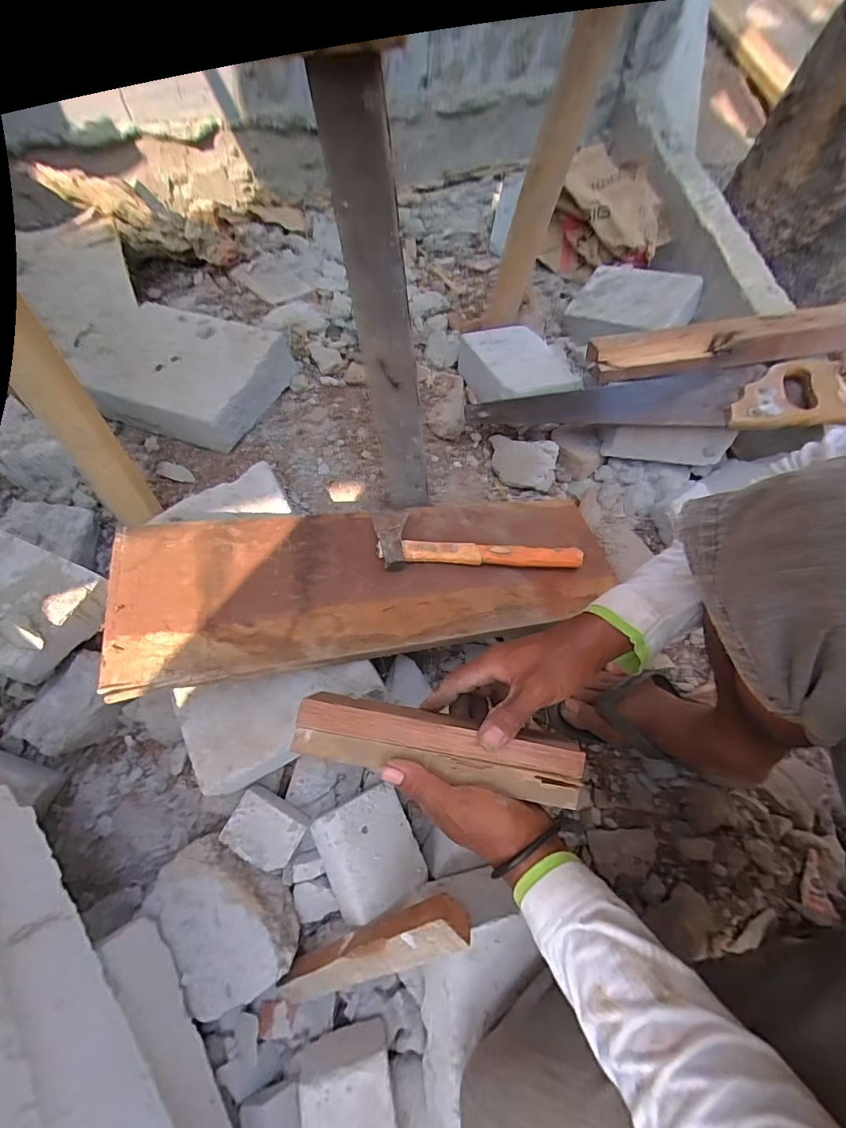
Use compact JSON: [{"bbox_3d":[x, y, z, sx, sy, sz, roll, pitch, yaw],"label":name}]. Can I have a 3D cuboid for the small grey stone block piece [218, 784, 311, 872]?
[{"bbox_3d":[-0.167,0.283,0.480,0.075,0.034,0.060,27,67,9],"label":"small grey stone block piece"}]

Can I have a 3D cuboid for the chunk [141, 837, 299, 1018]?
[{"bbox_3d":[-0.201,0.357,0.459,0.107,0.060,0.147,-36,72,-17],"label":"chunk"}]

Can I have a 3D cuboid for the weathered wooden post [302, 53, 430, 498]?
[{"bbox_3d":[-0.039,-0.226,0.486,0.056,0.426,0.019,-6,50,1],"label":"weathered wooden post"}]

